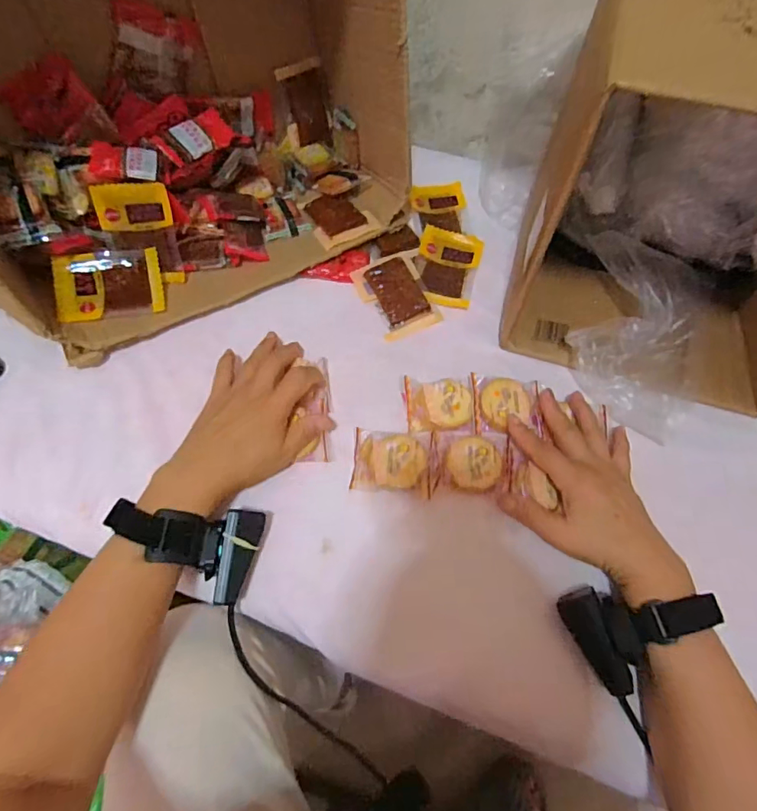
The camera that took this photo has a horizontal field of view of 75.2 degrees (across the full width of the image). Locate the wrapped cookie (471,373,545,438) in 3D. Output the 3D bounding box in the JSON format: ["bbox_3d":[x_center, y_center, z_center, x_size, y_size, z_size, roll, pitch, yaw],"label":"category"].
[{"bbox_3d":[0.122,-0.002,0.463,0.065,0.017,0.056,1,63,-3],"label":"wrapped cookie"}]

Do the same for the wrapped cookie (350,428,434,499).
[{"bbox_3d":[0.013,0.047,0.432,0.068,0.008,0.058,6,63,0],"label":"wrapped cookie"}]

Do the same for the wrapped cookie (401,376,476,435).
[{"bbox_3d":[0.058,-0.001,0.464,0.065,0.009,0.060,-1,63,-4],"label":"wrapped cookie"}]

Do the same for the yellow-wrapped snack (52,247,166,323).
[{"bbox_3d":[-0.261,-0.122,0.477,0.092,0.021,0.074,-15,65,-11],"label":"yellow-wrapped snack"}]

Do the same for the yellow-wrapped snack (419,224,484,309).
[{"bbox_3d":[0.076,-0.154,0.539,0.066,0.013,0.096,13,63,4],"label":"yellow-wrapped snack"}]

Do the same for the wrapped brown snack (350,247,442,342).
[{"bbox_3d":[0.022,-0.121,0.517,0.074,0.010,0.092,-21,66,-13],"label":"wrapped brown snack"}]

